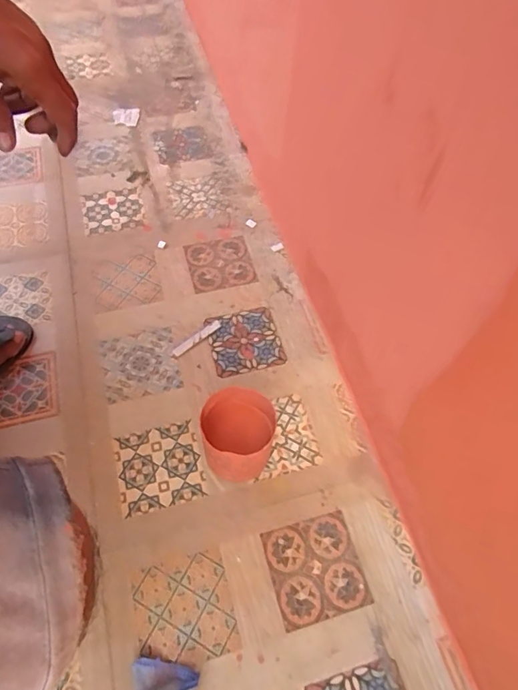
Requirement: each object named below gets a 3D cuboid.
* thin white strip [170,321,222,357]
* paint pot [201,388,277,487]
[{"bbox_3d":[-0.097,-0.011,0.720,0.088,0.004,0.015,-37,68,-22],"label":"thin white strip"},{"bbox_3d":[-0.026,0.118,0.569,0.083,0.133,0.082,1,60,-2],"label":"paint pot"}]

